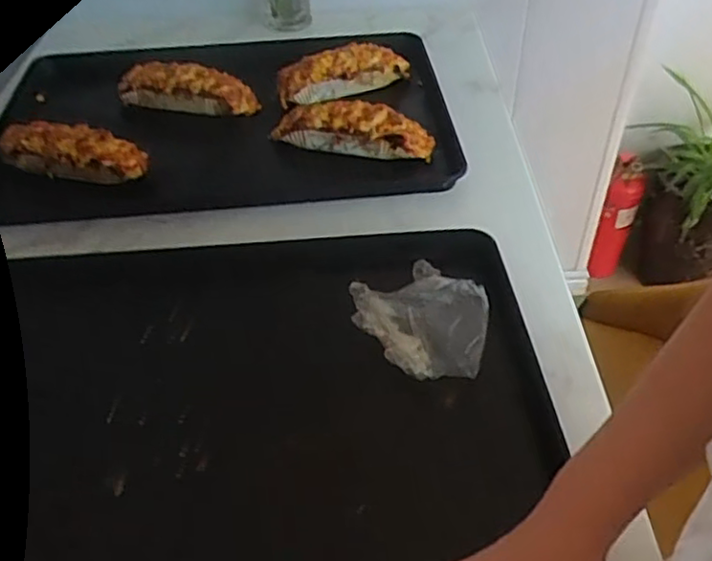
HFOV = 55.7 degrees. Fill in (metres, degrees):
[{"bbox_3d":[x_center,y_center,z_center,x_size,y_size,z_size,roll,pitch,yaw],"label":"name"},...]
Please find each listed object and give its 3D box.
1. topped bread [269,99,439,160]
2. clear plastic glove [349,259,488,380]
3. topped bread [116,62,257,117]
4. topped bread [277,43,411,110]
[{"bbox_3d":[-0.007,-0.200,0.874,0.218,0.057,0.042,12,46,14],"label":"topped bread"},{"bbox_3d":[0.065,0.029,0.621,0.106,0.038,0.143,-24,48,-21],"label":"clear plastic glove"},{"bbox_3d":[-0.245,-0.278,0.969,0.206,0.056,0.056,1,44,3],"label":"topped bread"},{"bbox_3d":[-0.017,-0.308,1.002,0.202,0.070,0.048,-18,46,-15],"label":"topped bread"}]

